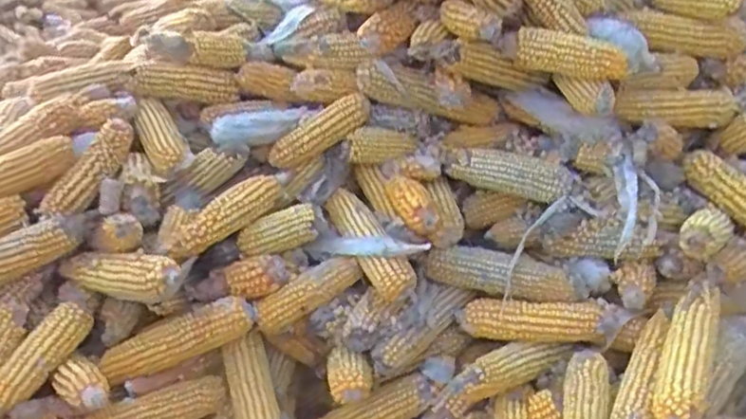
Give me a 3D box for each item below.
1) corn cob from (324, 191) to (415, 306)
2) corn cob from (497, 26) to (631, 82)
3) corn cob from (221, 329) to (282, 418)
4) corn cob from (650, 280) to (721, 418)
[{"bbox_3d":[-0.007,0.036,0.850,0.038,0.047,0.158,-21,60,-26],"label":"corn cob"},{"bbox_3d":[0.210,-0.173,0.794,0.133,0.048,0.038,7,31,22],"label":"corn cob"},{"bbox_3d":[-0.135,0.237,0.838,0.054,0.047,0.178,-13,67,-13],"label":"corn cob"},{"bbox_3d":[0.323,0.151,0.740,0.051,0.039,0.162,11,59,27],"label":"corn cob"}]

